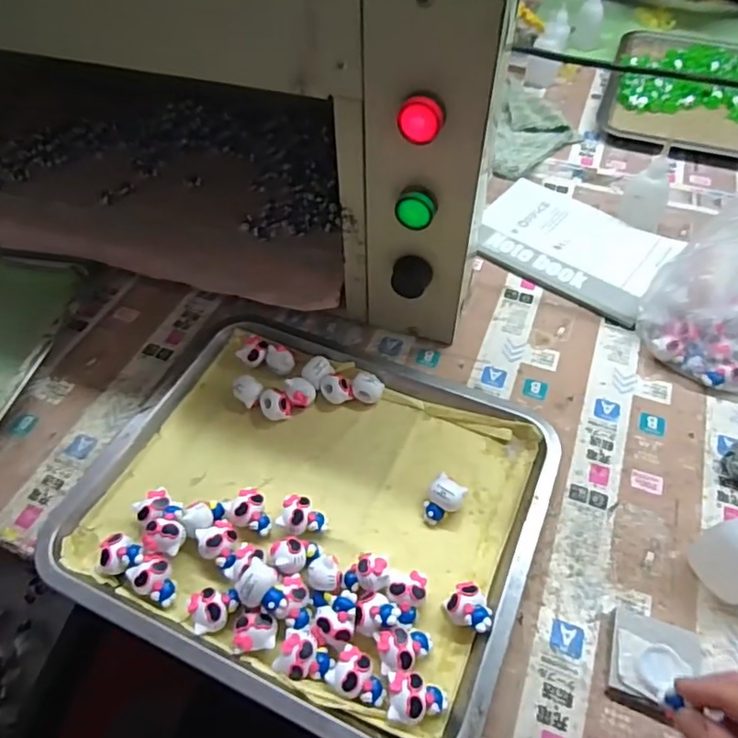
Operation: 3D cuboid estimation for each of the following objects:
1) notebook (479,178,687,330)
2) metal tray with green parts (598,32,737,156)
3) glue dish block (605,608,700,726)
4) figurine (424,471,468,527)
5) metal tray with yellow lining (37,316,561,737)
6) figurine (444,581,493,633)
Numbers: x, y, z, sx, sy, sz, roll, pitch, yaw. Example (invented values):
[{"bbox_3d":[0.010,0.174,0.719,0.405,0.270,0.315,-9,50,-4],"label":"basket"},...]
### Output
[{"bbox_3d":[0.208,-0.132,0.596,0.188,0.008,0.138,32,60,22],"label":"notebook"},{"bbox_3d":[0.446,-0.399,0.786,0.209,0.033,0.329,18,55,13],"label":"metal tray with green parts"},{"bbox_3d":[0.175,0.179,0.351,0.050,0.016,0.055,18,56,14],"label":"glue dish block"},{"bbox_3d":[0.054,0.095,0.412,0.023,0.025,0.033,31,59,21],"label":"figurine"},{"bbox_3d":[-0.038,0.088,0.420,0.316,0.032,0.269,20,56,15],"label":"metal tray with yellow lining"},{"bbox_3d":[0.063,0.151,0.359,0.028,0.023,0.025,37,62,25],"label":"figurine"}]

